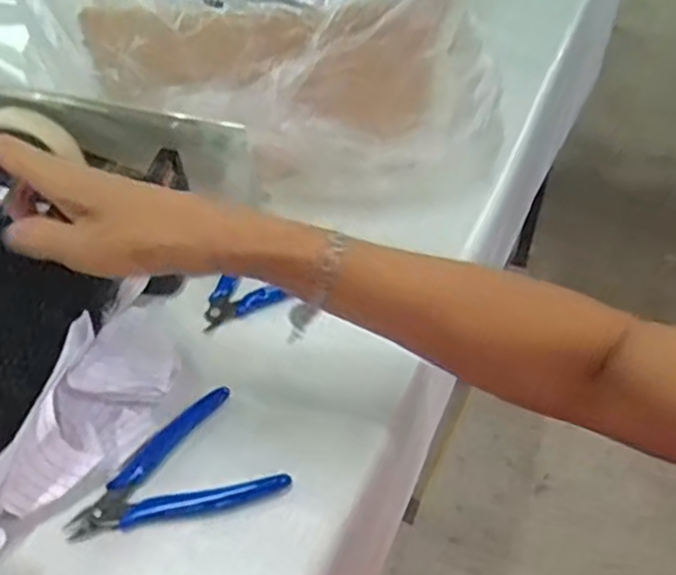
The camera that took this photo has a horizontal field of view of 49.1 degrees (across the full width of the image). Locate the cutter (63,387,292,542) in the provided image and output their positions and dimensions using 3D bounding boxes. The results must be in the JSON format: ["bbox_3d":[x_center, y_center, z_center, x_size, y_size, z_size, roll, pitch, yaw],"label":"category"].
[{"bbox_3d":[-0.103,0.115,0.445,0.120,0.008,0.083,-22,48,-23],"label":"cutter"}]

